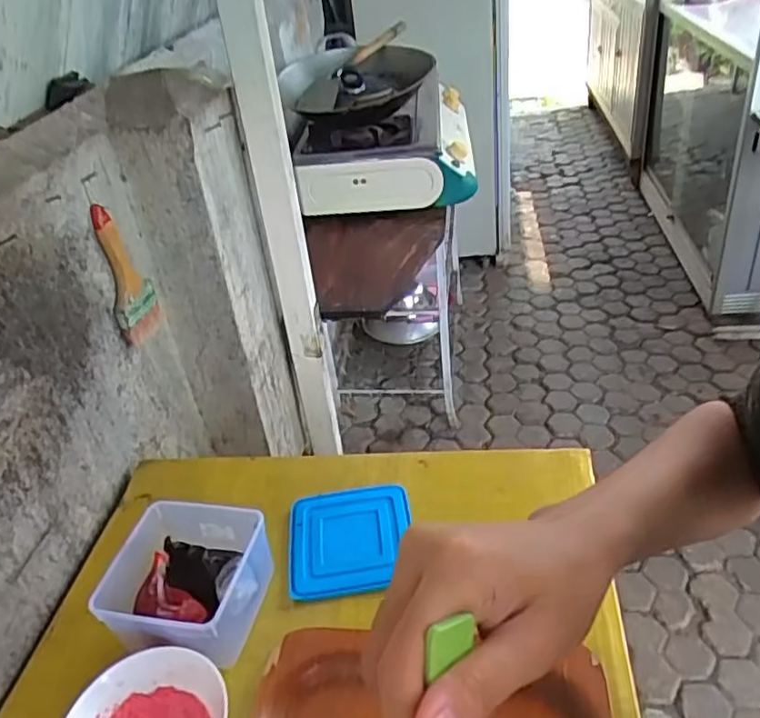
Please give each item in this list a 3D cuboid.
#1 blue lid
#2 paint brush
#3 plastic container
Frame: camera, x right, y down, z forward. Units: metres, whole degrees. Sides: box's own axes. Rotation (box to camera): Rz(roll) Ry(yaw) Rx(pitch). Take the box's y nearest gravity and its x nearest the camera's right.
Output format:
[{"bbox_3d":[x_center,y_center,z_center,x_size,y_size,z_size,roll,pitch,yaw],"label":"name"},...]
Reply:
[{"bbox_3d":[-0.033,0.204,0.740,0.137,0.022,0.132,-8,35,-2],"label":"blue lid"},{"bbox_3d":[-0.341,-0.115,0.890,0.023,0.200,0.086,5,38,14],"label":"paint brush"},{"bbox_3d":[-0.193,0.229,0.668,0.144,0.082,0.136,2,36,12],"label":"plastic container"}]

